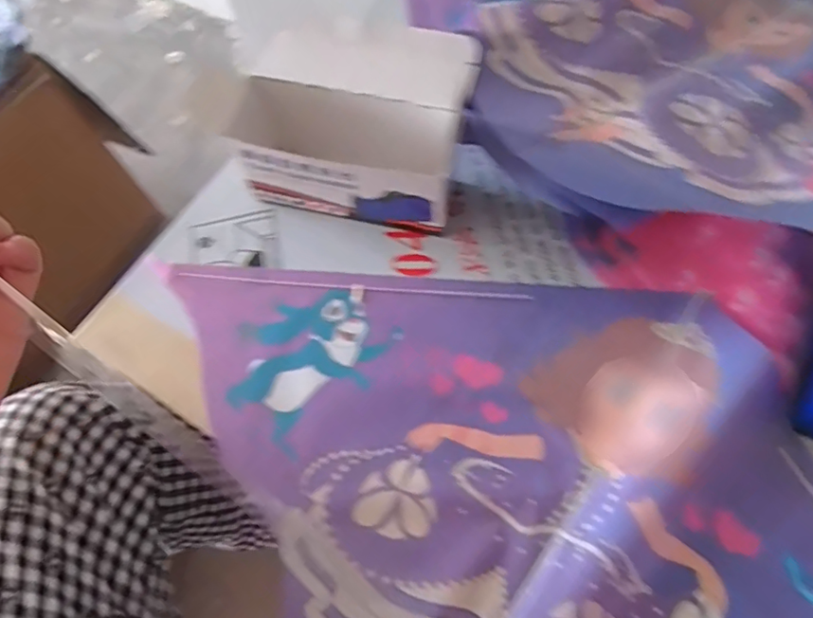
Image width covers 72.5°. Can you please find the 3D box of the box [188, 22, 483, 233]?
[{"bbox_3d":[-0.064,-0.192,0.573,0.250,0.116,0.174,11,64,8],"label":"box"}]

